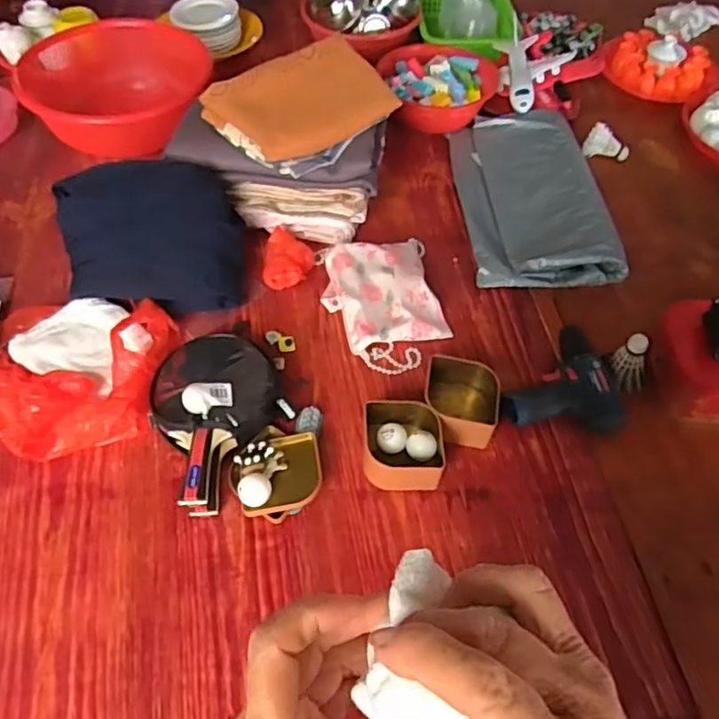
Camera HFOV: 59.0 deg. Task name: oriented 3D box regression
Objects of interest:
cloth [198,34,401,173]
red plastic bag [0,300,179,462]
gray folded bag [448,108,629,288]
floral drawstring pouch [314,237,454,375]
[{"bbox_3d":[-0.100,-0.413,0.998,0.266,0.043,0.202,-30,71,-6],"label":"cloth"},{"bbox_3d":[-0.401,0.020,0.862,0.252,0.062,0.261,5,53,4],"label":"red plastic bag"},{"bbox_3d":[0.298,-0.299,1.124,0.232,0.053,0.419,-2,54,-3],"label":"gray folded bag"},{"bbox_3d":[0.037,-0.094,0.971,0.170,0.040,0.241,-8,55,-7],"label":"floral drawstring pouch"}]

